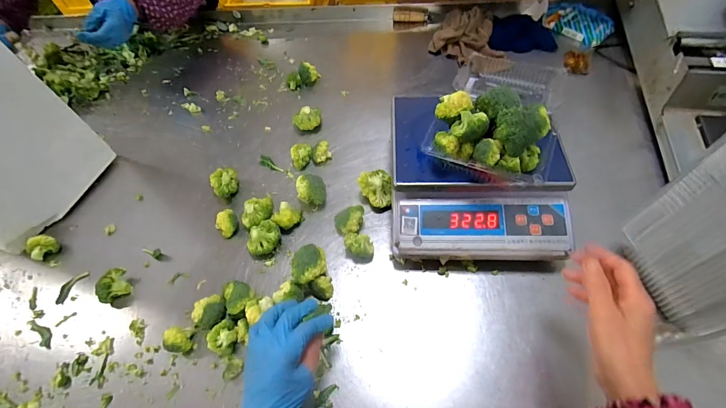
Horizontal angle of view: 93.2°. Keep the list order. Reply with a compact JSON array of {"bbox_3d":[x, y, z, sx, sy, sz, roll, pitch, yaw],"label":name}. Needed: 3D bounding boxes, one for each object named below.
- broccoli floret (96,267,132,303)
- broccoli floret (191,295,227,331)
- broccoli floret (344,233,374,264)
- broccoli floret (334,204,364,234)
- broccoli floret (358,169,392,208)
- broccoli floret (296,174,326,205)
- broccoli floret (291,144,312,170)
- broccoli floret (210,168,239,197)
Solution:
[{"bbox_3d":[-0.424,0.138,0.581,0.047,0.033,0.044,-36,63,-18],"label":"broccoli floret"},{"bbox_3d":[-0.240,0.170,0.542,0.041,0.038,0.050,31,64,20],"label":"broccoli floret"},{"bbox_3d":[-0.007,0.074,0.593,0.050,0.037,0.046,-5,58,0],"label":"broccoli floret"},{"bbox_3d":[-0.021,0.033,0.618,0.053,0.043,0.040,-23,60,-11],"label":"broccoli floret"},{"bbox_3d":[0.025,-0.028,0.653,0.058,0.054,0.071,-10,58,-4],"label":"broccoli floret"},{"bbox_3d":[-0.097,-0.025,0.654,0.051,0.058,0.057,-9,58,-3],"label":"broccoli floret"},{"bbox_3d":[-0.127,-0.100,0.718,0.042,0.029,0.045,-9,58,-3],"label":"broccoli floret"},{"bbox_3d":[-0.272,-0.040,0.687,0.052,0.050,0.049,-1,58,2],"label":"broccoli floret"}]

